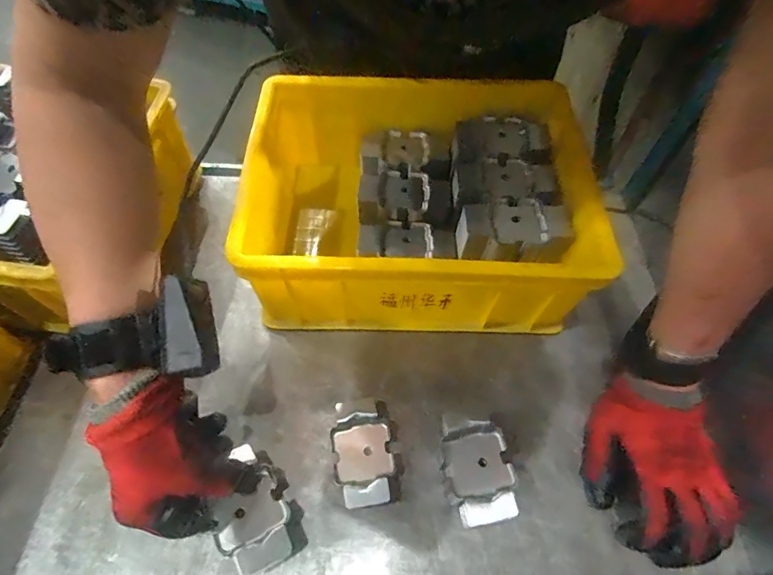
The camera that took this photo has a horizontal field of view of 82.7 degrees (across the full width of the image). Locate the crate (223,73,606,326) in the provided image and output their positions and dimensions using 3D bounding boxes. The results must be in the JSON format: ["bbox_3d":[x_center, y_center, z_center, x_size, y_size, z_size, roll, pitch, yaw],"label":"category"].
[{"bbox_3d":[0.031,-0.091,0.485,0.337,0.128,0.262,3,58,0],"label":"crate"}]

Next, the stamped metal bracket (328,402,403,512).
[{"bbox_3d":[-0.017,0.151,0.396,0.060,0.020,0.079,-9,59,-7],"label":"stamped metal bracket"}]

